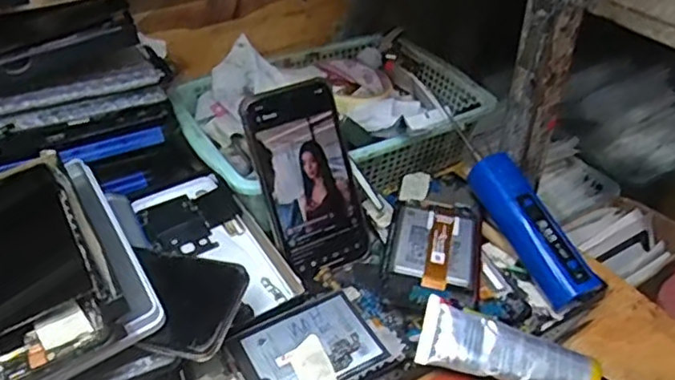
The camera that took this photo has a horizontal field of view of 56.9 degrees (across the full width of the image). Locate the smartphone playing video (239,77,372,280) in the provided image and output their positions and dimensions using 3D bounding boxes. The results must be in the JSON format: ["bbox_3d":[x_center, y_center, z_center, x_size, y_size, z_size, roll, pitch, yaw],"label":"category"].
[{"bbox_3d":[-0.020,-0.009,0.485,0.076,0.146,0.009,-22,16,-20],"label":"smartphone playing video"}]

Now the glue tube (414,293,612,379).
[{"bbox_3d":[0.122,0.112,0.415,0.135,0.023,0.041,15,66,6],"label":"glue tube"}]

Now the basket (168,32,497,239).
[{"bbox_3d":[-0.006,-0.070,0.575,0.266,0.065,0.186,-16,41,-20],"label":"basket"}]

